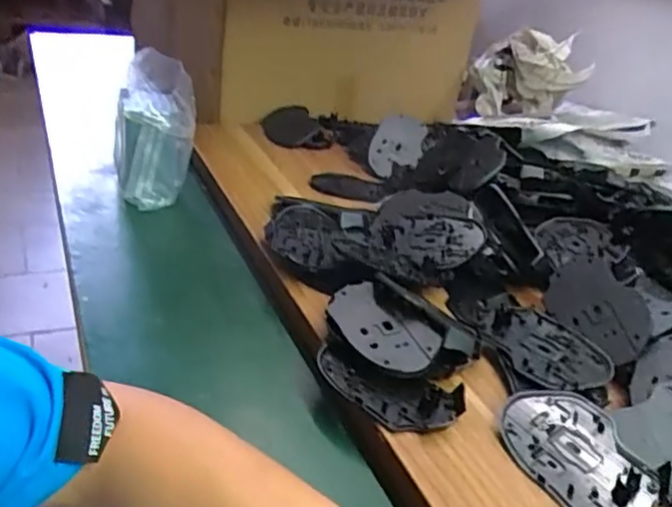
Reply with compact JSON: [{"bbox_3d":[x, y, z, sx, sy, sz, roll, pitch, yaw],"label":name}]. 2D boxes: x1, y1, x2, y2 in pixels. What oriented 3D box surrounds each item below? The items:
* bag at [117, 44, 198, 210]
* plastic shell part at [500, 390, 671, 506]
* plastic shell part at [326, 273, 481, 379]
[{"bbox_3d":[-0.214,-0.142,0.778,0.084,0.156,0.079,-14,36,-36],"label":"bag"},{"bbox_3d":[0.166,0.134,0.451,0.072,0.015,0.108,-11,36,-22],"label":"plastic shell part"},{"bbox_3d":[0.046,0.062,0.538,0.117,0.030,0.081,28,40,33],"label":"plastic shell part"}]

